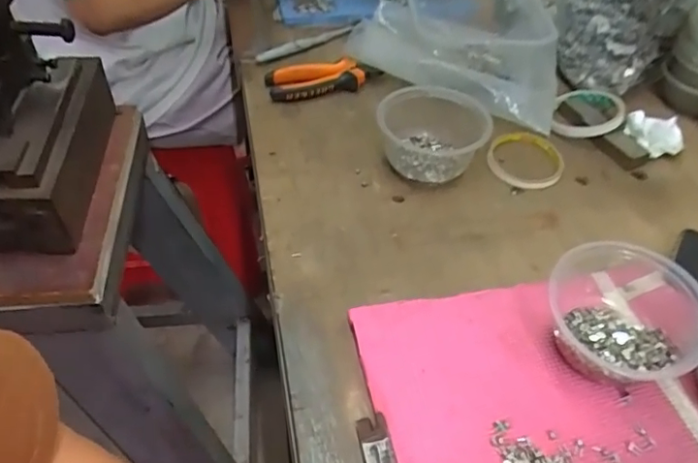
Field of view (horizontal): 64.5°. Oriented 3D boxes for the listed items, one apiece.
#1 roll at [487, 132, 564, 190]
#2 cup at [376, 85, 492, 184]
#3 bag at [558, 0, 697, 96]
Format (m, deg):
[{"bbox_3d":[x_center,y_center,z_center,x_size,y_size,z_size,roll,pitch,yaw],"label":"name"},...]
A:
[{"bbox_3d":[0.198,-0.085,0.619,0.082,0.009,0.098,19,50,15],"label":"roll"},{"bbox_3d":[0.091,-0.110,0.600,0.111,0.064,0.103,1,47,-1],"label":"cup"},{"bbox_3d":[0.340,-0.271,0.688,0.145,0.156,0.118,23,51,18],"label":"bag"}]

